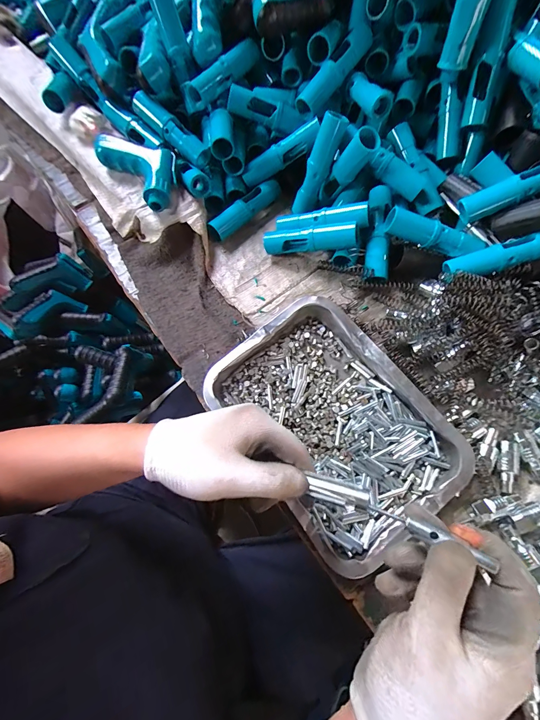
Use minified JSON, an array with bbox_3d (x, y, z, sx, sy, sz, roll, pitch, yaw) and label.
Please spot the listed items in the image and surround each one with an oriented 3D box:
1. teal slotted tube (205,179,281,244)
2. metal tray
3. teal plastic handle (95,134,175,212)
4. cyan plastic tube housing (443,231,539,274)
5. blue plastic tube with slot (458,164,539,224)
[{"bbox_3d":[-0.035,-0.206,0.443,0.121,0.026,0.023,-43,75,-12],"label":"teal slotted tube"},{"bbox_3d":[0.066,0.064,0.343,0.178,0.034,0.252,-38,74,-11],"label":"metal tray"},{"bbox_3d":[-0.165,-0.253,0.421,0.068,0.035,0.133,-42,75,-12],"label":"teal plastic handle"},{"bbox_3d":[0.266,-0.121,0.363,0.119,0.027,0.030,-12,70,17],"label":"cyan plastic tube housing"},{"bbox_3d":[0.282,-0.193,0.357,0.121,0.025,0.026,-18,69,23],"label":"blue plastic tube with slot"}]

